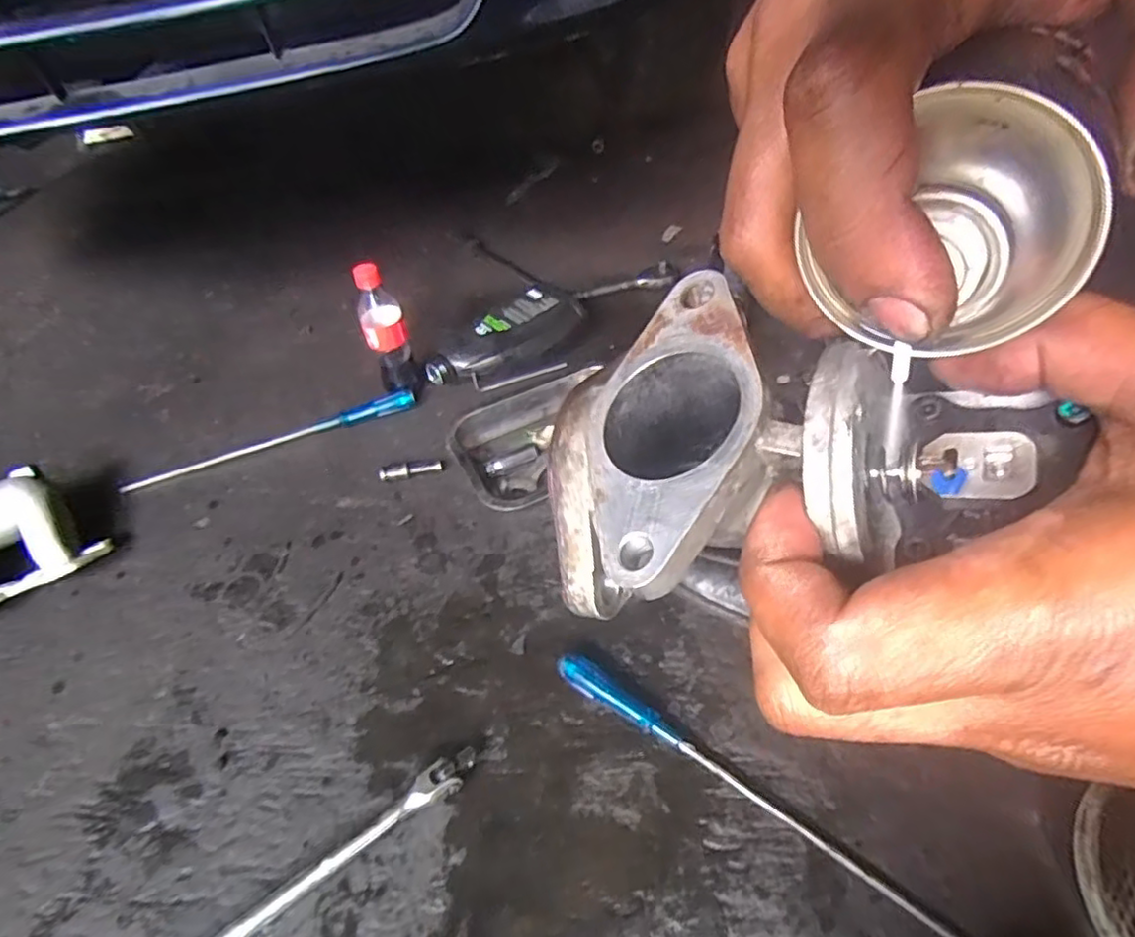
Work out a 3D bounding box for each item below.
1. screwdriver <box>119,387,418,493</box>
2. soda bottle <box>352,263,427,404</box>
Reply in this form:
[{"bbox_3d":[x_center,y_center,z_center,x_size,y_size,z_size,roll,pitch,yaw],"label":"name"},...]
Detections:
[{"bbox_3d":[-0.400,-0.041,0.881,0.394,0.033,0.024,-16,48,-7],"label":"screwdriver"},{"bbox_3d":[-0.243,-0.185,0.884,0.057,0.199,0.076,-18,49,-9],"label":"soda bottle"}]

